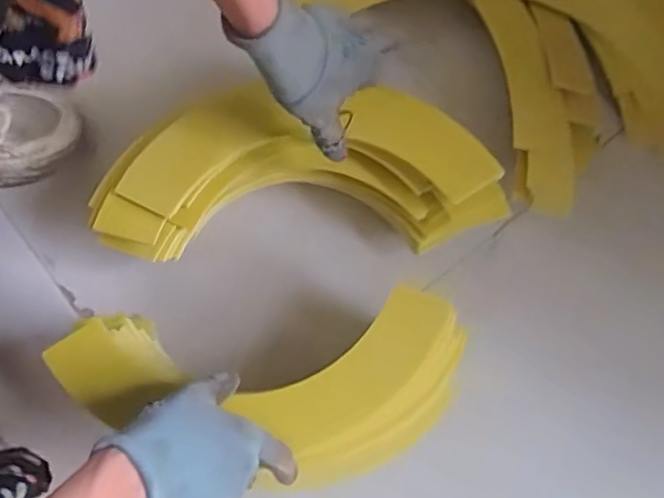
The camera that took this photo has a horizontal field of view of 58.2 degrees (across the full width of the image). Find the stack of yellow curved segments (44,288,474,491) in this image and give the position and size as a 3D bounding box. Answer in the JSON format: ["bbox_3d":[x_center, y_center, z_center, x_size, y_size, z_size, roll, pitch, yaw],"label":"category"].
[{"bbox_3d":[-0.061,0.117,0.527,0.344,0.070,0.172,7,77,-3],"label":"stack of yellow curved segments"}]

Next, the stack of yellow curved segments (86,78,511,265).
[{"bbox_3d":[-0.031,-0.070,0.554,0.356,0.083,0.141,-1,78,-4],"label":"stack of yellow curved segments"}]

